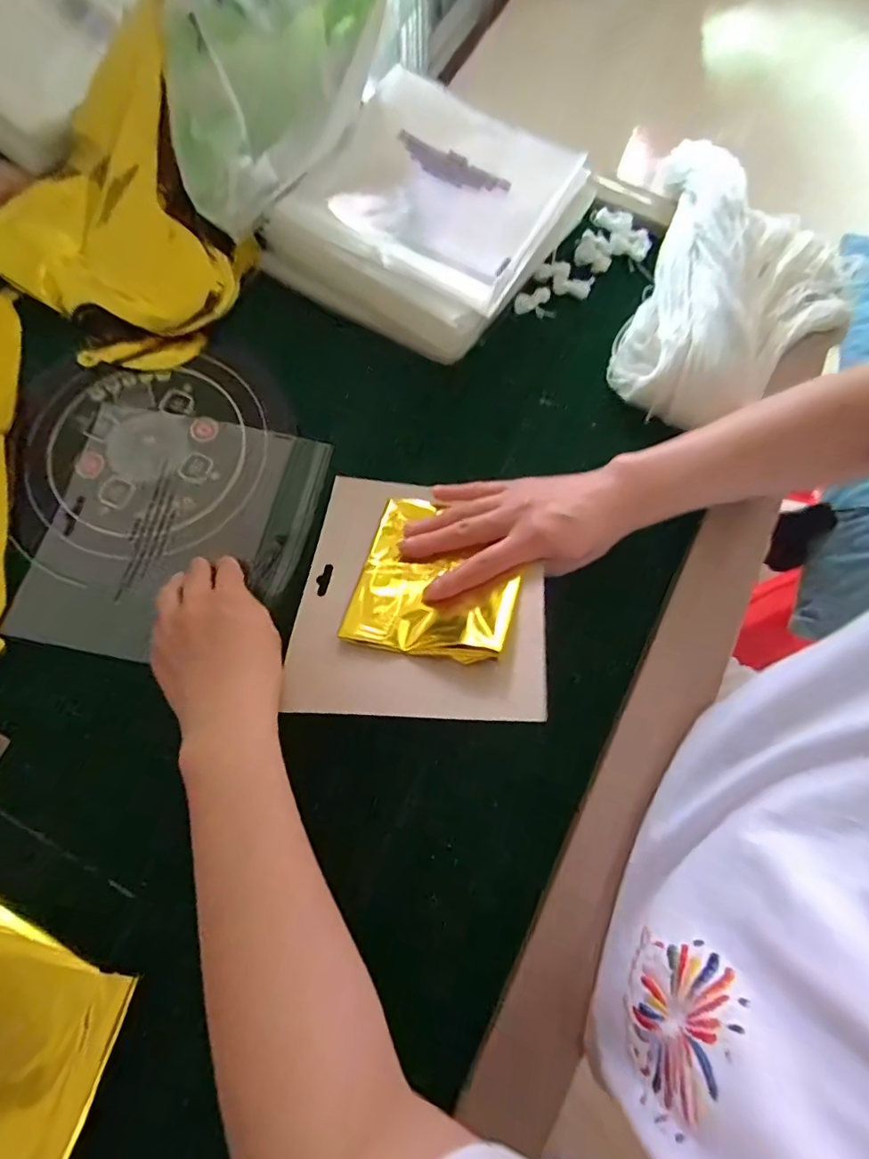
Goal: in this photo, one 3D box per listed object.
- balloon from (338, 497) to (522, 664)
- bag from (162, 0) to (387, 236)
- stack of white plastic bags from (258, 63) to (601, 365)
[{"bbox_3d":[0.003,-0.006,0.366,0.109,0.018,0.128,11,53,13],"label":"balloon"},{"bbox_3d":[-0.127,-0.434,0.440,0.097,0.103,0.269,25,74,6],"label":"bag"},{"bbox_3d":[-0.004,-0.330,0.480,0.219,0.045,0.232,30,75,7],"label":"stack of white plastic bags"}]

